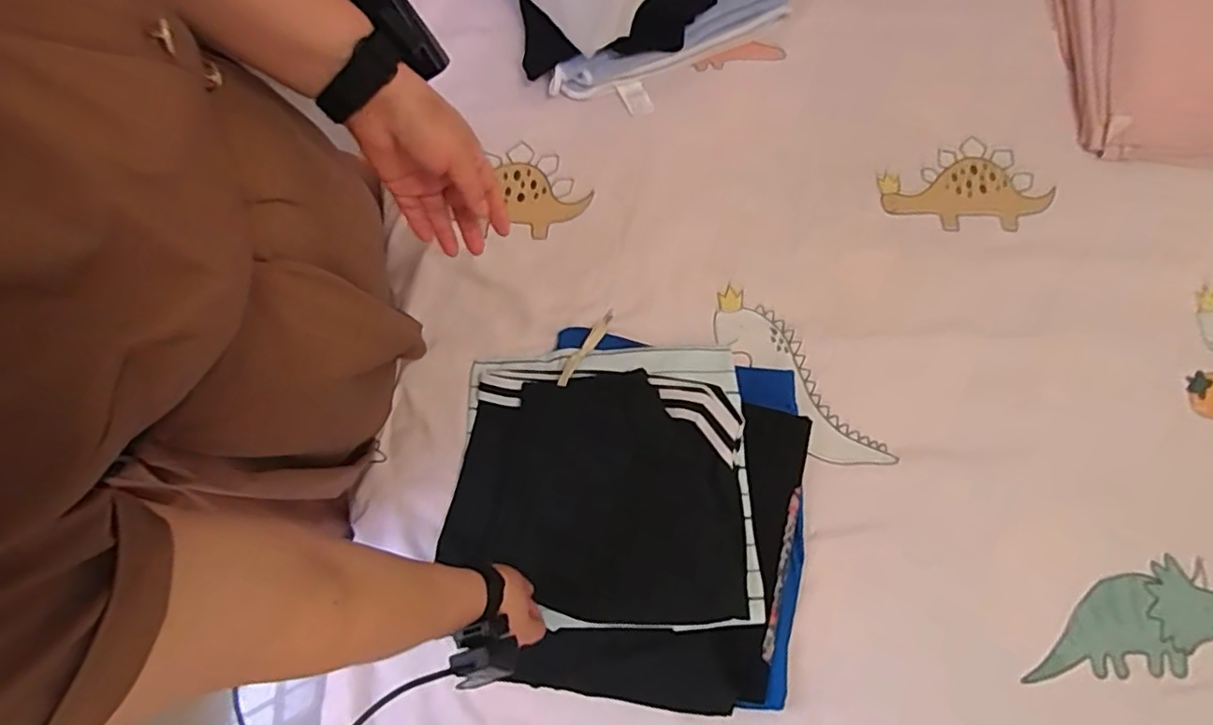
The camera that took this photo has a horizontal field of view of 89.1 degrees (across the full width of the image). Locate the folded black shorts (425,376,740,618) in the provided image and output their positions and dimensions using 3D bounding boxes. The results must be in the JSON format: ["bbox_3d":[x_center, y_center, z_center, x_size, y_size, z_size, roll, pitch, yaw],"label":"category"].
[{"bbox_3d":[-0.015,0.142,0.683,0.312,0.062,0.258,2,76,0],"label":"folded black shorts"}]

